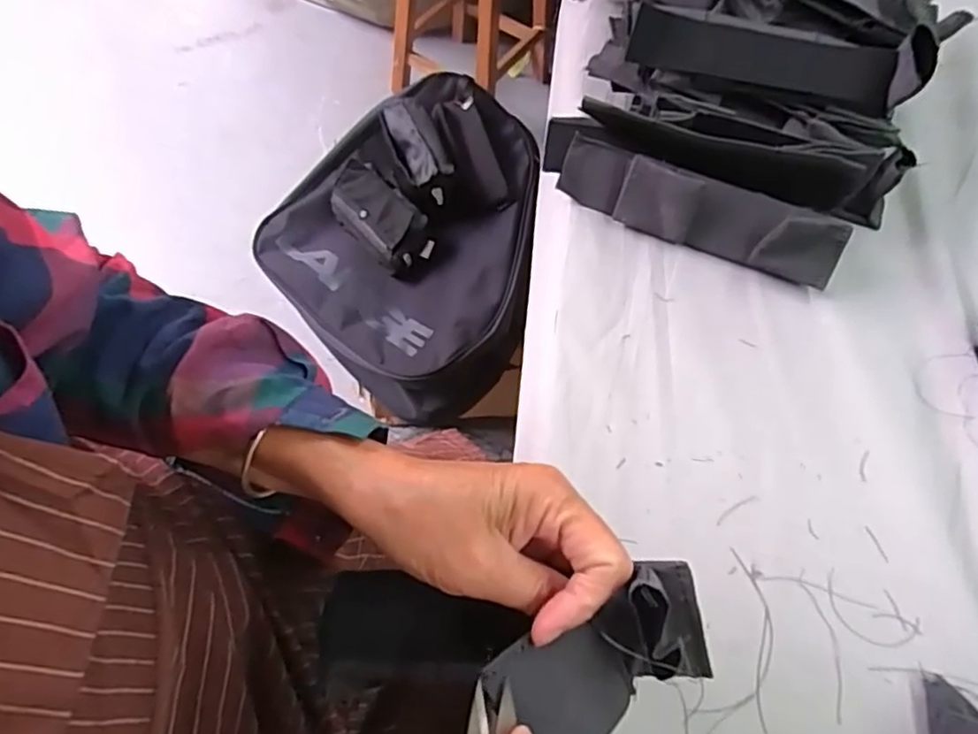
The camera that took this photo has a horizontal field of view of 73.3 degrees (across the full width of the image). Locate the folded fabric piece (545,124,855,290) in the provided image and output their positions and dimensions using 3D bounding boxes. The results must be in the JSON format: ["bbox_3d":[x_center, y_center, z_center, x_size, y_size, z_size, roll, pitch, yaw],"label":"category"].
[{"bbox_3d":[0.133,-0.112,0.453,0.211,0.053,0.029,27,20,10],"label":"folded fabric piece"}]

